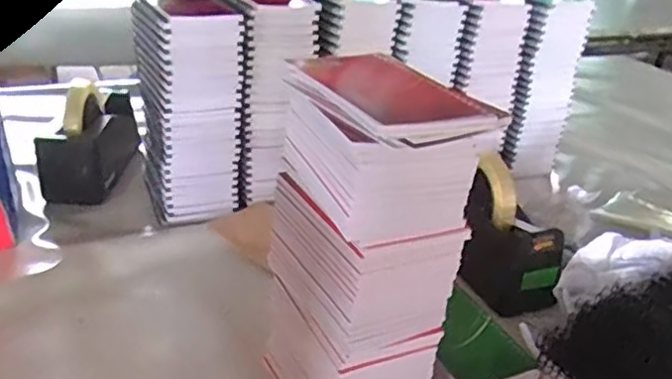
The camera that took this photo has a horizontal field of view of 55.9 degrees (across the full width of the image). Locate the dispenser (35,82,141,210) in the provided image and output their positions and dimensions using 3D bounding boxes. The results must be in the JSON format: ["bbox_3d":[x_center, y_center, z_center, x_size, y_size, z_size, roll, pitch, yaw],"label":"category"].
[{"bbox_3d":[-0.322,-0.074,0.846,0.088,0.116,0.172,3,27,-2],"label":"dispenser"}]

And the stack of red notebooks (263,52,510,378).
[{"bbox_3d":[0.018,0.053,0.465,0.091,0.278,0.132,-10,31,-27],"label":"stack of red notebooks"}]

